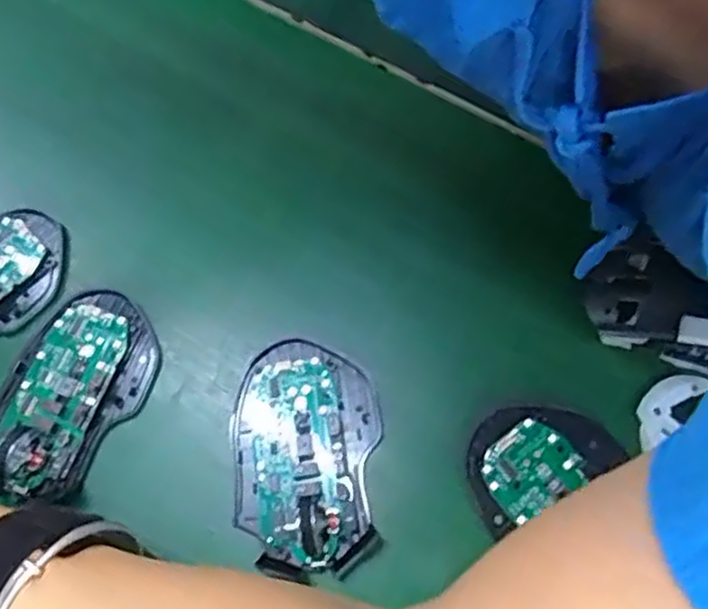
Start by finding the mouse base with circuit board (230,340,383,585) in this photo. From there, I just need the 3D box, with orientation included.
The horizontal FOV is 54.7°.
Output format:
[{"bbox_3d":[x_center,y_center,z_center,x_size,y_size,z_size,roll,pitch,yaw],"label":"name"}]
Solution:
[{"bbox_3d":[-0.025,0.071,0.335,0.072,0.030,0.111,-2,70,6],"label":"mouse base with circuit board"}]

